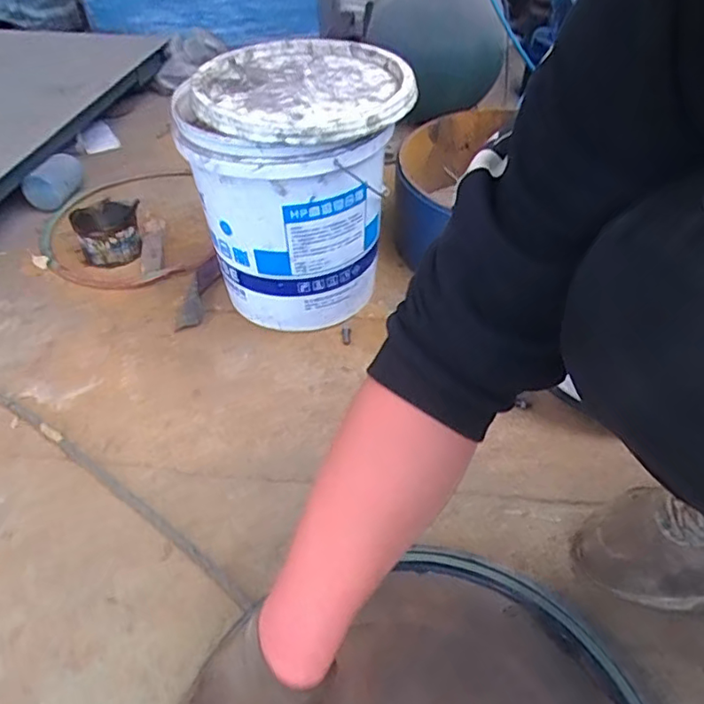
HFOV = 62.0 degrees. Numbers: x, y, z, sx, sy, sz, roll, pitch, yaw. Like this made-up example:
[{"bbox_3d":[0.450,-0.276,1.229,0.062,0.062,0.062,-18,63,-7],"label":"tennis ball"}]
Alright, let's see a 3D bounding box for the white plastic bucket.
[{"bbox_3d":[-0.081,-0.236,0.855,0.279,0.316,0.276,-1,45,1],"label":"white plastic bucket"}]

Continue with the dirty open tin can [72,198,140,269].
[{"bbox_3d":[-0.423,-0.216,1.021,0.105,0.070,0.115,-1,45,1],"label":"dirty open tin can"}]

